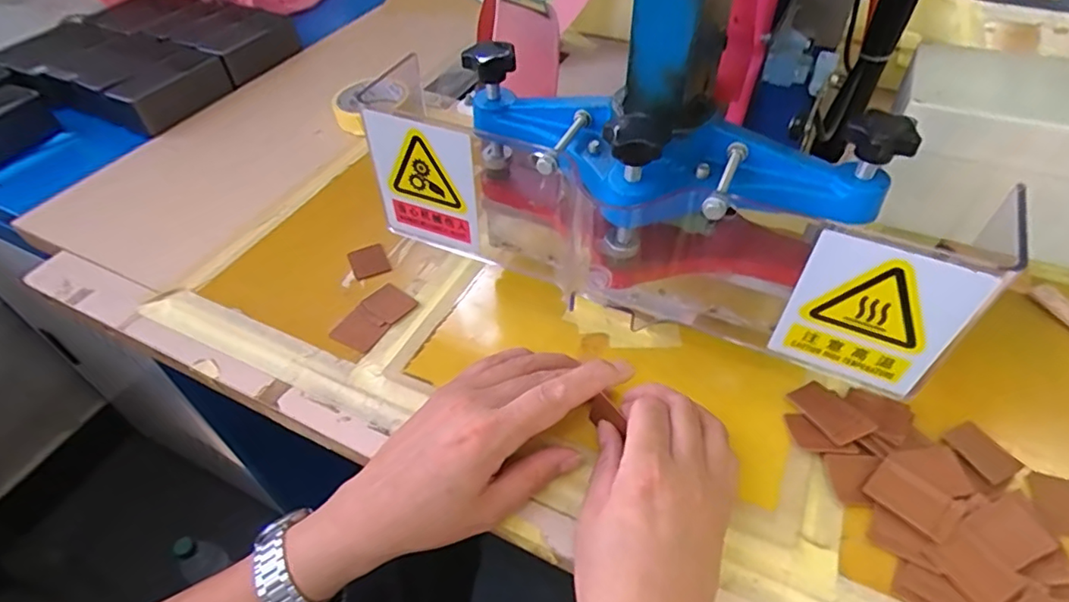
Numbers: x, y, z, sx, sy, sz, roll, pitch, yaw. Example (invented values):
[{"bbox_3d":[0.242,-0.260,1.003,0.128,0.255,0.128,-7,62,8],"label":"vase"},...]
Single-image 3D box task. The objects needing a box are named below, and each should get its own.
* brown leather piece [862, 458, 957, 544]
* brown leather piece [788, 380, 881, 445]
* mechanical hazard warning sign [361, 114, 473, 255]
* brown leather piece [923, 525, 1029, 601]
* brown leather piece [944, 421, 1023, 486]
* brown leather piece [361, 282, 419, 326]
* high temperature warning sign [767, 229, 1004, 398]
[{"bbox_3d":[0.226,0.119,0.344,0.030,0.004,0.043,-34,55,-25],"label":"brown leather piece"},{"bbox_3d":[0.204,0.075,0.393,0.033,0.004,0.049,-22,51,-17],"label":"brown leather piece"},{"bbox_3d":[-0.076,-0.079,0.401,0.071,0.105,0.010,18,52,12],"label":"mechanical hazard warning sign"},{"bbox_3d":[0.247,0.150,0.320,0.031,0.005,0.039,-23,51,-18],"label":"brown leather piece"},{"bbox_3d":[0.294,0.099,0.375,0.034,0.007,0.038,-22,50,-17],"label":"brown leather piece"},{"bbox_3d":[-0.123,0.002,0.481,0.042,0.004,0.030,29,62,31],"label":"brown leather piece"},{"bbox_3d":[0.183,0.010,0.313,0.079,0.096,0.006,18,51,18],"label":"high temperature warning sign"}]

